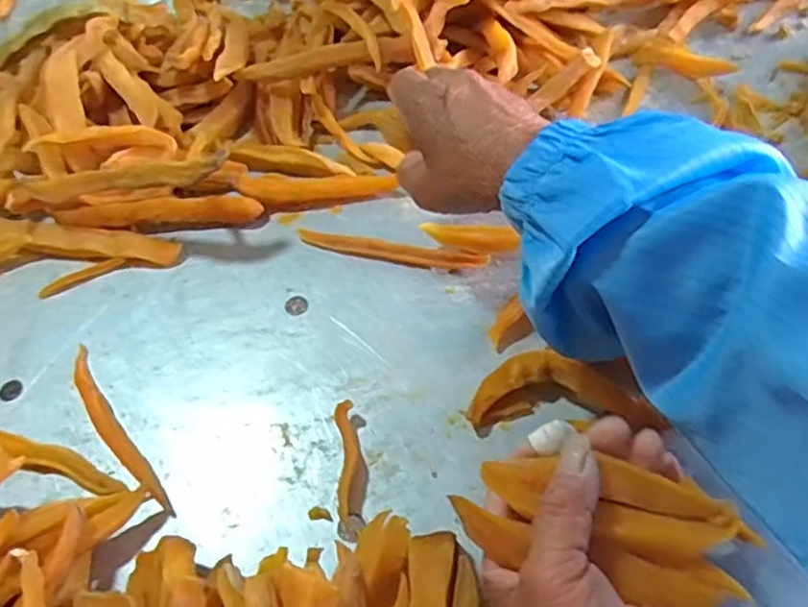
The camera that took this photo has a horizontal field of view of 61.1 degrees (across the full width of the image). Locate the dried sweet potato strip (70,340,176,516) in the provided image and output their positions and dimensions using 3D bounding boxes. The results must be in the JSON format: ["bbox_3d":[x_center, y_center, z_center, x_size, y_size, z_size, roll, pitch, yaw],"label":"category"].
[{"bbox_3d":[-0.177,0.073,0.414,0.014,0.011,0.138,-34,59,-17],"label":"dried sweet potato strip"}]

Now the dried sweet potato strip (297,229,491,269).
[{"bbox_3d":[-0.010,-0.037,0.475,0.135,0.007,0.015,11,57,12],"label":"dried sweet potato strip"}]

